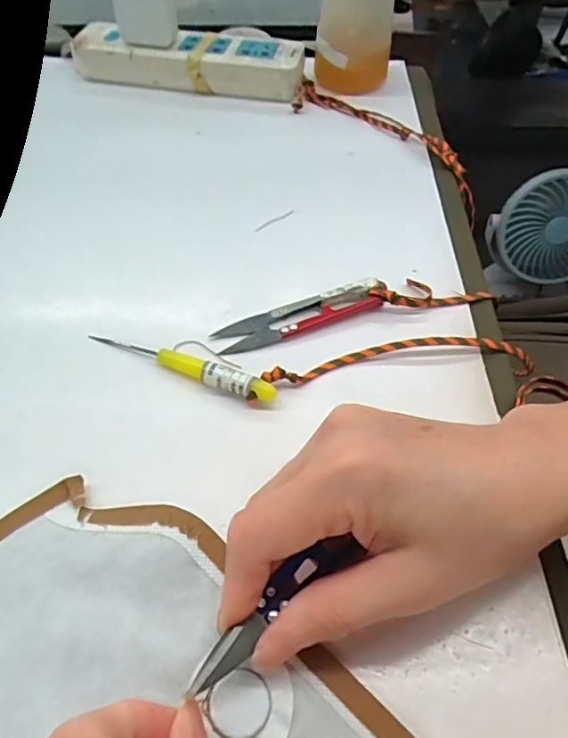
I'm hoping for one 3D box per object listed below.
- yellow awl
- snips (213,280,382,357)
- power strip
[{"bbox_3d":[-0.052,-0.003,0.276,0.103,0.011,0.011,21,54,14],"label":"yellow awl"},{"bbox_3d":[0.010,-0.031,0.298,0.098,0.011,0.021,-15,53,-13],"label":"snips"},{"bbox_3d":[-0.083,-0.272,0.475,0.203,0.037,0.055,9,52,5],"label":"power strip"}]

